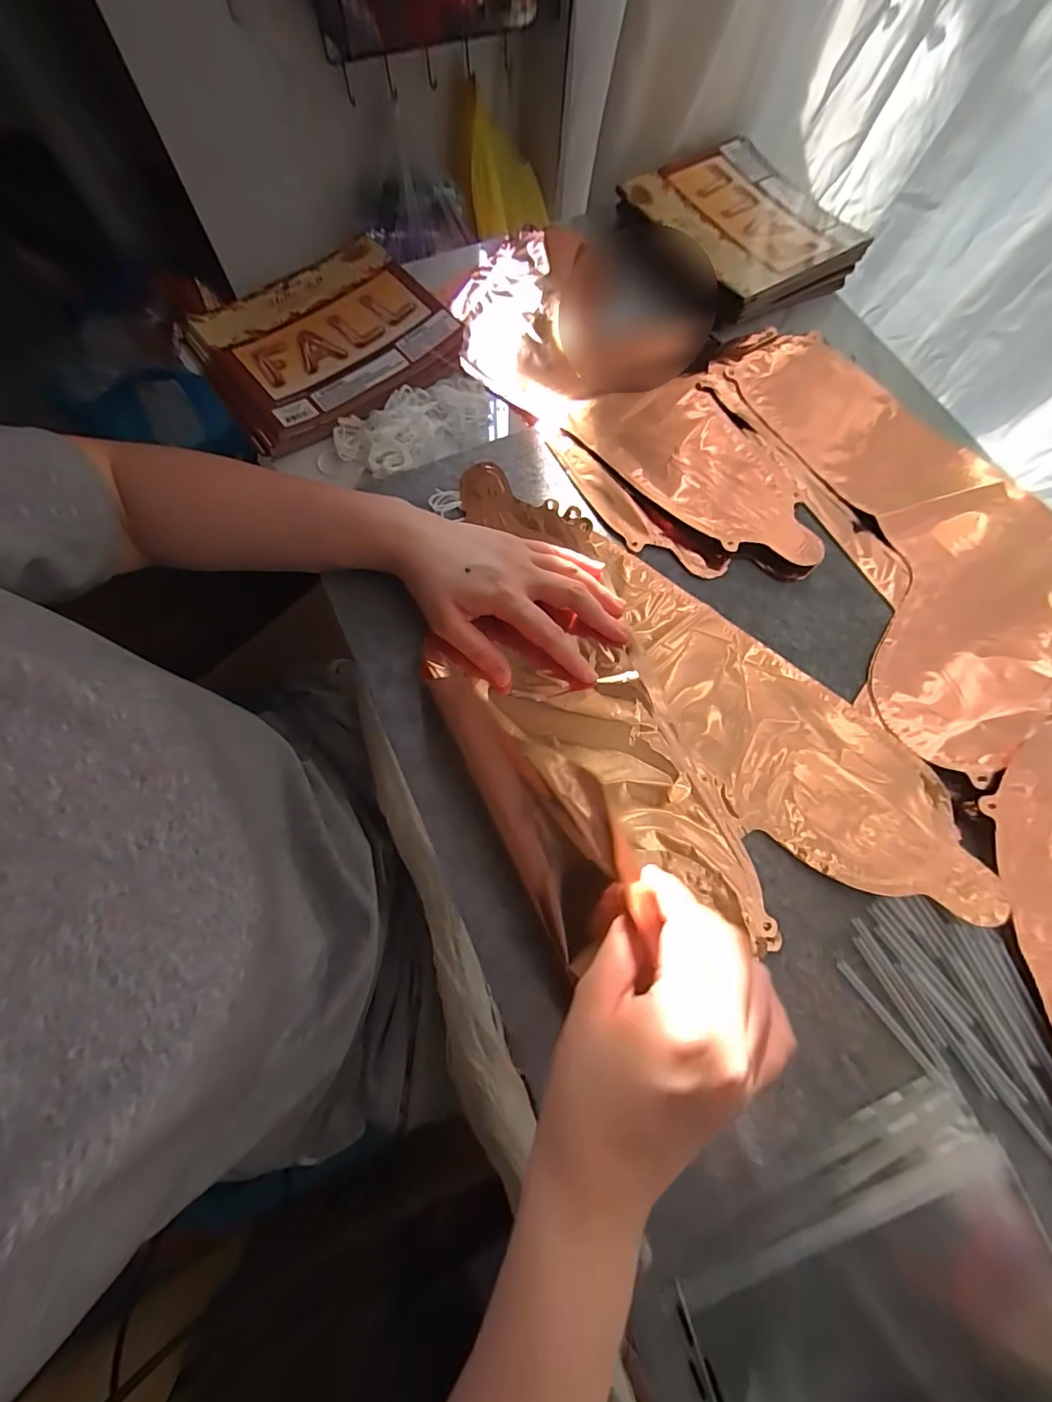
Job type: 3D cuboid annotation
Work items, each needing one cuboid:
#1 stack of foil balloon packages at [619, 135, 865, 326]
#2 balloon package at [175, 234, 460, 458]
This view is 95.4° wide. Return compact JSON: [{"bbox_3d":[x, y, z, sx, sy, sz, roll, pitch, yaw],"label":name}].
[{"bbox_3d":[0.221,-0.488,0.489,0.185,0.035,0.206,-31,76,-11],"label":"stack of foil balloon packages"},{"bbox_3d":[-0.182,-0.329,0.438,0.207,0.016,0.174,-33,76,-11],"label":"balloon package"}]

